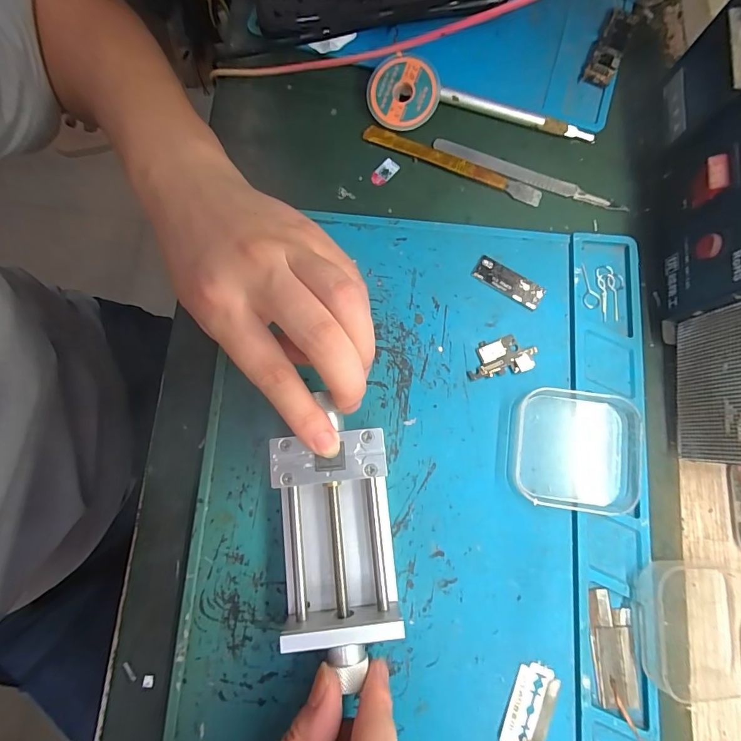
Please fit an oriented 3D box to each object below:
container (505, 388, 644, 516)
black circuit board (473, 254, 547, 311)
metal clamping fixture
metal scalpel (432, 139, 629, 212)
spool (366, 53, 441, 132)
[{"bbox_3d":[0.112,0.043,0.227,0.066,0.016,0.065,7,80,1],"label":"container"},{"bbox_3d":[0.084,-0.054,0.249,0.043,0.004,0.017,32,81,5],"label":"black circuit board"},{"bbox_3d":[-0.017,0.082,0.206,0.055,0.027,0.121,-6,80,-2],"label":"metal clamping fixture"},{"bbox_3d":[0.102,-0.125,0.264,0.127,0.004,0.011,20,80,3],"label":"metal scalpel"},{"bbox_3d":[0.021,-0.176,0.262,0.044,0.009,0.040,5,100,5],"label":"spool"}]

